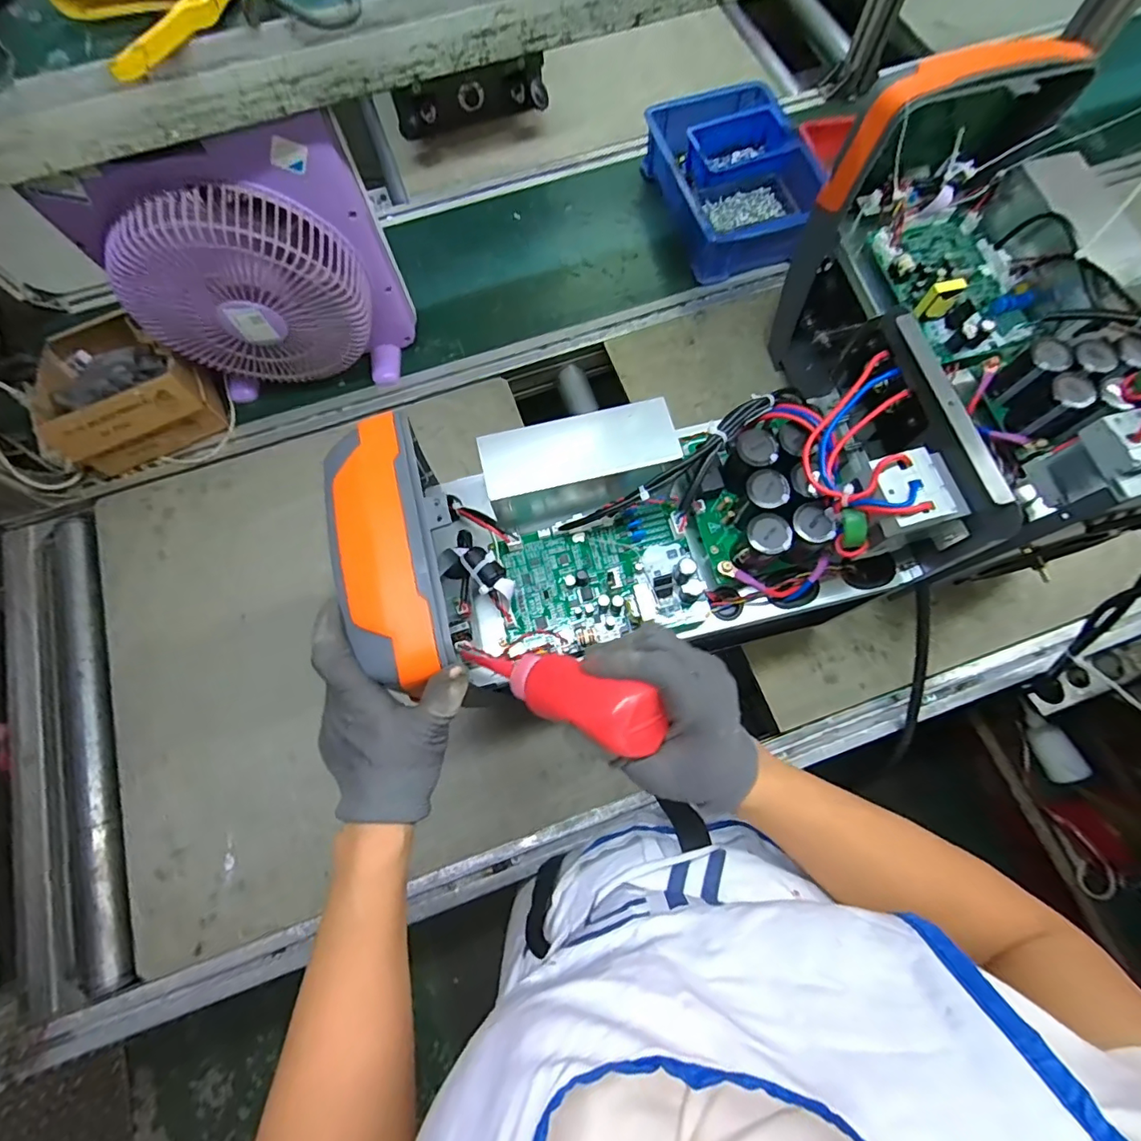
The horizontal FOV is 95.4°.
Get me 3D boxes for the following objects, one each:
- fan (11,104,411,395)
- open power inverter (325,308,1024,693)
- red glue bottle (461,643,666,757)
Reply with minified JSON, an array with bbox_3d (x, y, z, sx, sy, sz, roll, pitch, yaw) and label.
[{"bbox_3d":[-0.370,-0.333,0.624,0.307,0.311,0.096,-9,73,-3],"label":"fan"},{"bbox_3d":[0.065,-0.046,0.410,0.453,0.152,0.184,-9,73,-6],"label":"open power inverter"},{"bbox_3d":[-0.011,0.071,0.316,0.137,0.029,0.035,13,70,36],"label":"red glue bottle"}]

